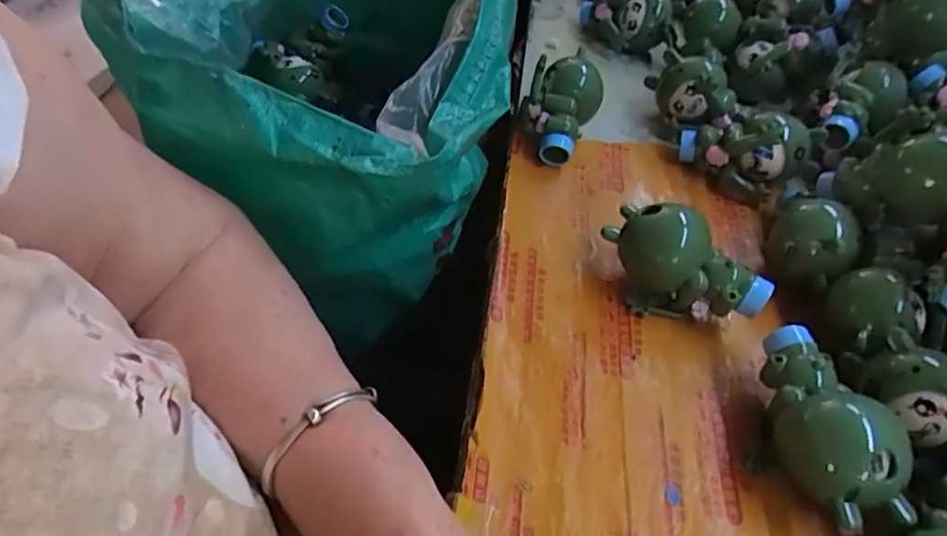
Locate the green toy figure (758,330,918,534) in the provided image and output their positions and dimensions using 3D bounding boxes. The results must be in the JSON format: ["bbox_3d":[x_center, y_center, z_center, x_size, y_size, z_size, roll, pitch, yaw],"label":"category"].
[{"bbox_3d":[0.181,0.085,0.316,0.048,0.050,0.100,-2,49,-8],"label":"green toy figure"}]

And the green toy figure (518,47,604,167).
[{"bbox_3d":[0.071,-0.129,0.489,0.062,0.063,0.080,8,48,1],"label":"green toy figure"}]

